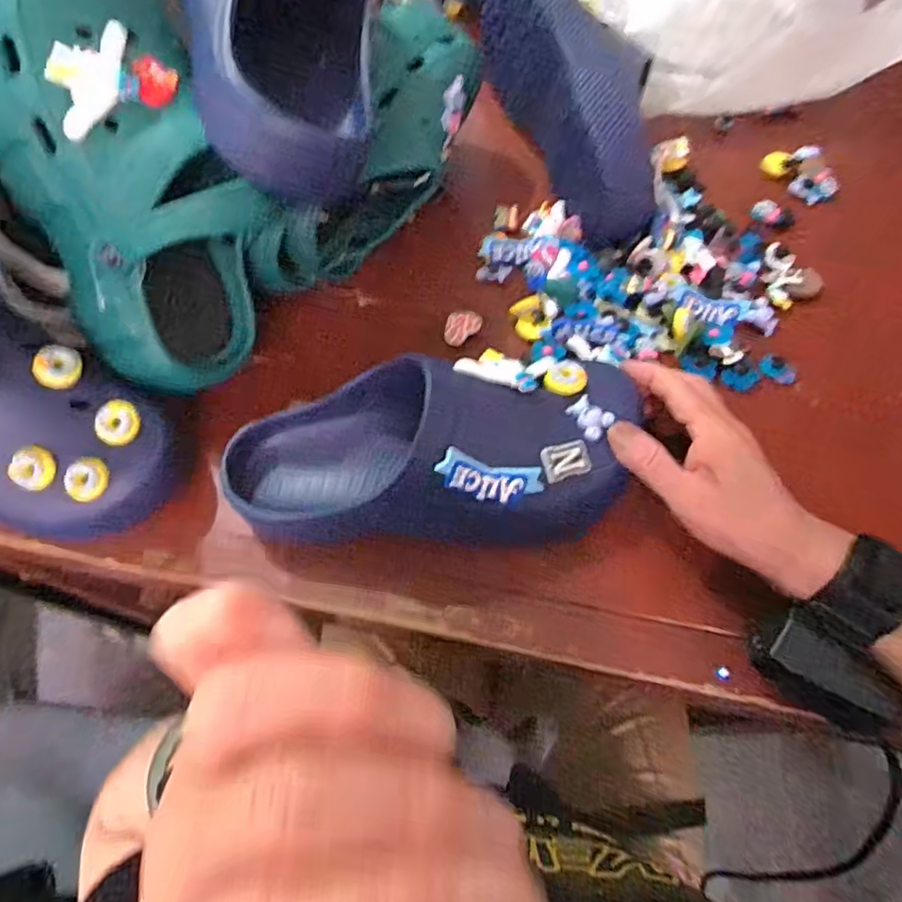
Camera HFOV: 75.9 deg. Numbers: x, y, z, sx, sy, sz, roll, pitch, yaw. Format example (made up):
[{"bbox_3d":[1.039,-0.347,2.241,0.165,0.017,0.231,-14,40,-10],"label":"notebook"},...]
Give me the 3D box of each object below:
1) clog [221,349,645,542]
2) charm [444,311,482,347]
[{"bbox_3d":[-0.018,-0.001,0.350,0.248,0.075,0.102,-7,63,10],"label":"clog"},{"bbox_3d":[0.009,-0.094,0.443,0.027,0.007,0.028,1,64,4],"label":"charm"}]

